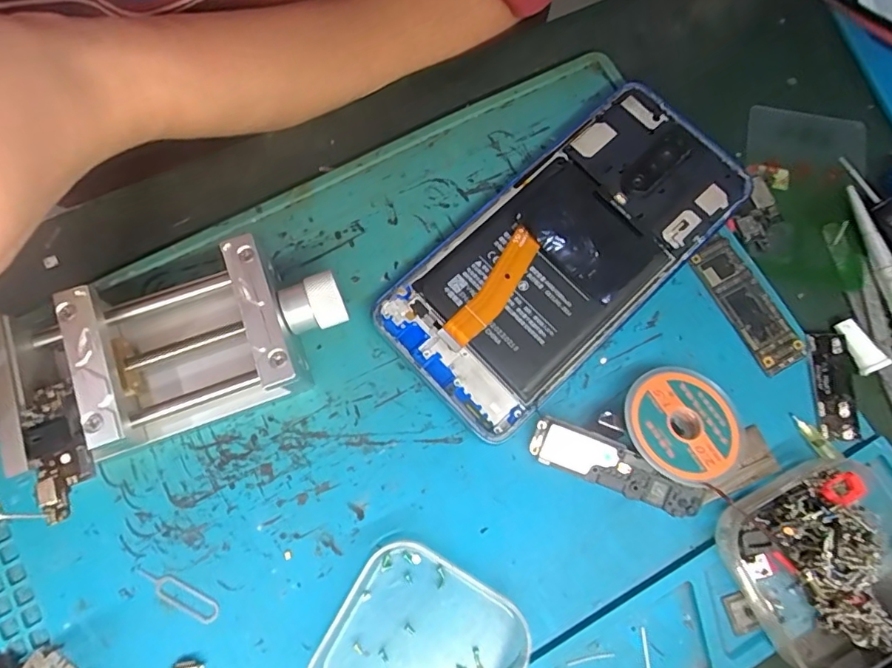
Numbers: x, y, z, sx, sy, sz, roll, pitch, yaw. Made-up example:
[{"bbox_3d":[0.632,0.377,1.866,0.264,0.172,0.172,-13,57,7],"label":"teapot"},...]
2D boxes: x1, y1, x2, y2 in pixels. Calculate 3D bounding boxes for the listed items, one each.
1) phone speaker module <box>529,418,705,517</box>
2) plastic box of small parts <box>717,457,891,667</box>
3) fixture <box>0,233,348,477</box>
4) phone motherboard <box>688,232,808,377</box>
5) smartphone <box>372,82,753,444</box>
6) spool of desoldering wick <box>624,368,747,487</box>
[{"bbox_3d":[0.066,0.051,0.194,0.066,0.007,0.017,22,77,4],"label":"phone speaker module"},{"bbox_3d":[0.138,0.083,0.179,0.062,0.021,0.063,-27,78,-7],"label":"plastic box of small parts"},{"bbox_3d":[-0.105,0.009,0.188,0.133,0.034,0.054,-20,77,-6],"label":"fixture"},{"bbox_3d":[0.125,-0.013,0.210,0.020,0.005,0.059,-25,78,-7],"label":"phone motherboard"},{"bbox_3d":[0.049,-0.035,0.213,0.158,0.012,0.074,-43,81,-10],"label":"smartphone"},{"bbox_3d":[0.090,0.034,0.192,0.040,0.016,0.042,0,76,-1],"label":"spool of desoldering wick"}]

